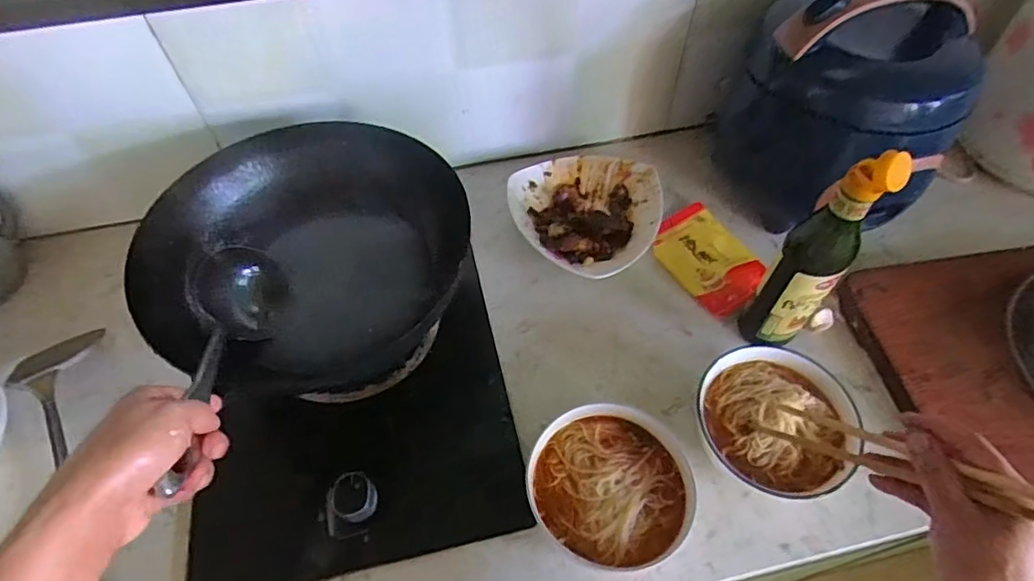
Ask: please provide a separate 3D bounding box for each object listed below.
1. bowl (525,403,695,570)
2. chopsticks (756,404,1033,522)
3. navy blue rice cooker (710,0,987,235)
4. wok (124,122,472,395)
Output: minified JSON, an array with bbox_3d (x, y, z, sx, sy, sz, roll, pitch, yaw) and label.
[{"bbox_3d":[0.085,0.183,0.534,0.145,0.051,0.138,-1,56,1],"label":"bowl"},{"bbox_3d":[0.278,0.124,0.425,0.033,0.220,0.027,-29,101,-17],"label":"chopsticks"},{"bbox_3d":[0.378,-0.188,0.654,0.195,0.232,0.192,-14,57,-8],"label":"navy blue rice cooker"},{"bbox_3d":[-0.208,-0.038,0.608,0.306,0.139,0.256,-15,57,-9],"label":"wok"}]

